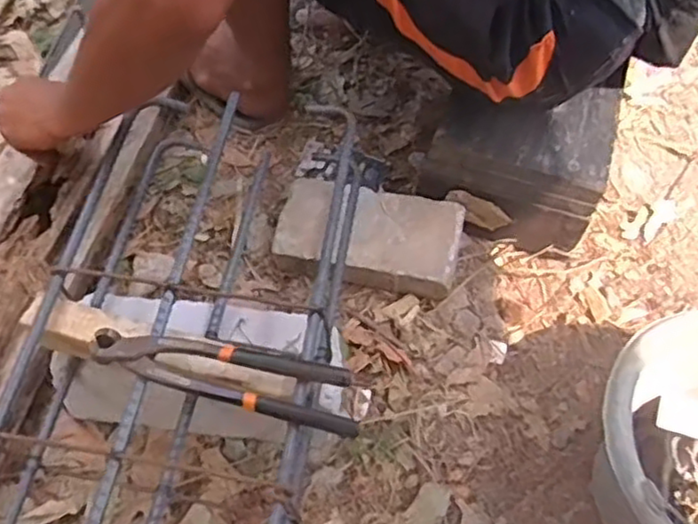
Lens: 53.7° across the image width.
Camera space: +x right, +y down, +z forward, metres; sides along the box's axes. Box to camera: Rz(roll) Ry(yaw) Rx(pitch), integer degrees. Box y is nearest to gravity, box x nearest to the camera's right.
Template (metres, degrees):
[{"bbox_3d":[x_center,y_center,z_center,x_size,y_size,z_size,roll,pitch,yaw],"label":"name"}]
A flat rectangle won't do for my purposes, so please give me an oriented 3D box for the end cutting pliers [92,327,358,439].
[{"bbox_3d":[-0.095,0.086,0.533,0.209,0.015,0.049,13,58,6],"label":"end cutting pliers"}]

